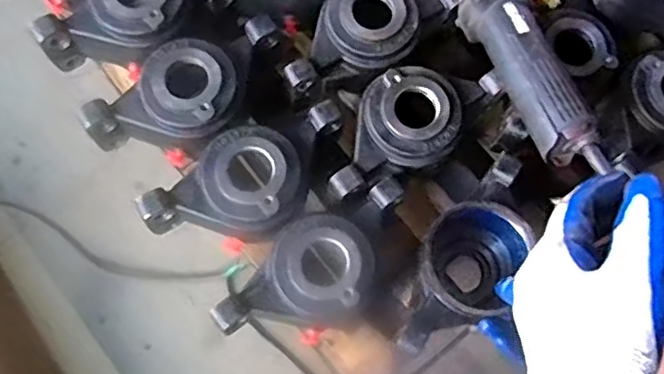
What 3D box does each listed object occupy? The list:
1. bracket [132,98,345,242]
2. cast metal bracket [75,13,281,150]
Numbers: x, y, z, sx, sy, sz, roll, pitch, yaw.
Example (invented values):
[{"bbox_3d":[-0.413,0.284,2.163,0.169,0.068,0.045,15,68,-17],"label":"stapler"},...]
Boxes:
[{"bbox_3d":[-0.079,-0.004,0.671,0.228,0.063,0.112,-38,79,-13],"label":"bracket"},{"bbox_3d":[-0.149,-0.101,0.694,0.224,0.068,0.110,-41,80,-13],"label":"cast metal bracket"}]

